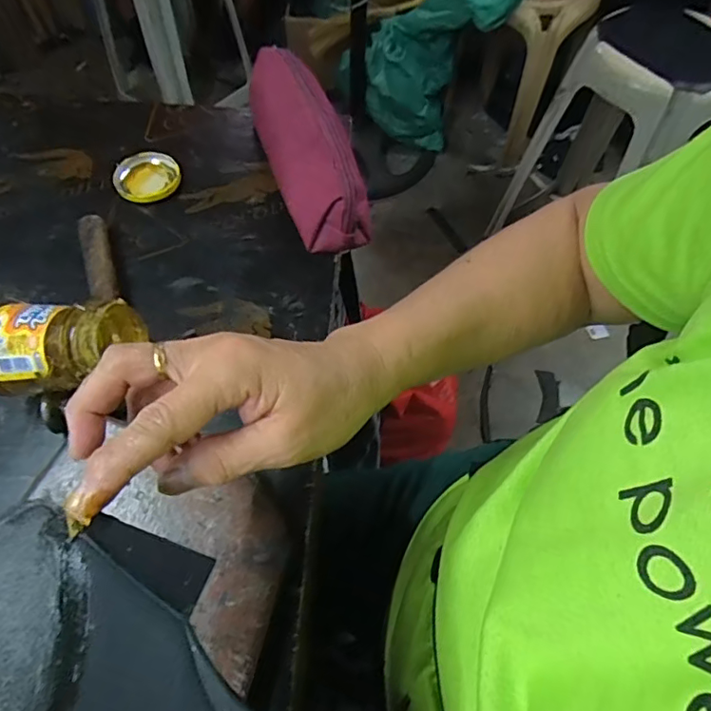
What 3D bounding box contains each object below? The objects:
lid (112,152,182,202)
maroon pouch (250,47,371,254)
[{"bbox_3d":[-0.195,-0.167,0.501,0.057,0.008,0.057,-2,60,-3],"label":"lid"},{"bbox_3d":[-0.047,-0.194,0.484,0.064,0.061,0.223,-17,62,-12],"label":"maroon pouch"}]

